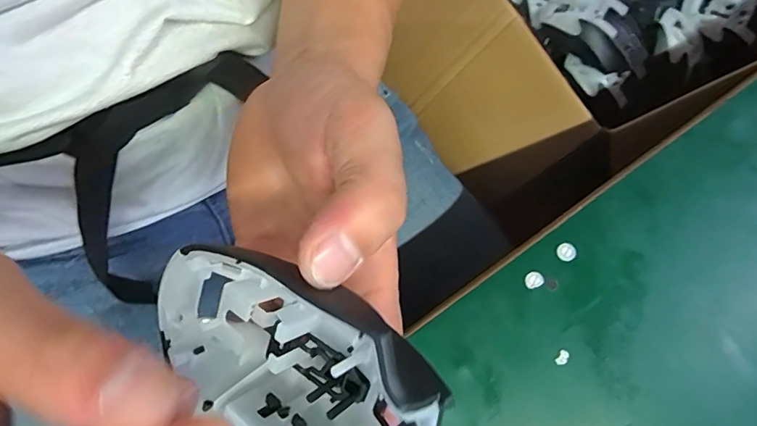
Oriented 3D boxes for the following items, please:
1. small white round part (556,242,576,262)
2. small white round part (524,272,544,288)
[{"bbox_3d":[0.109,0.023,0.279,0.011,0.004,0.011,-1,71,2],"label":"small white round part"},{"bbox_3d":[0.089,0.038,0.274,0.011,0.004,0.009,-28,72,-8],"label":"small white round part"}]

